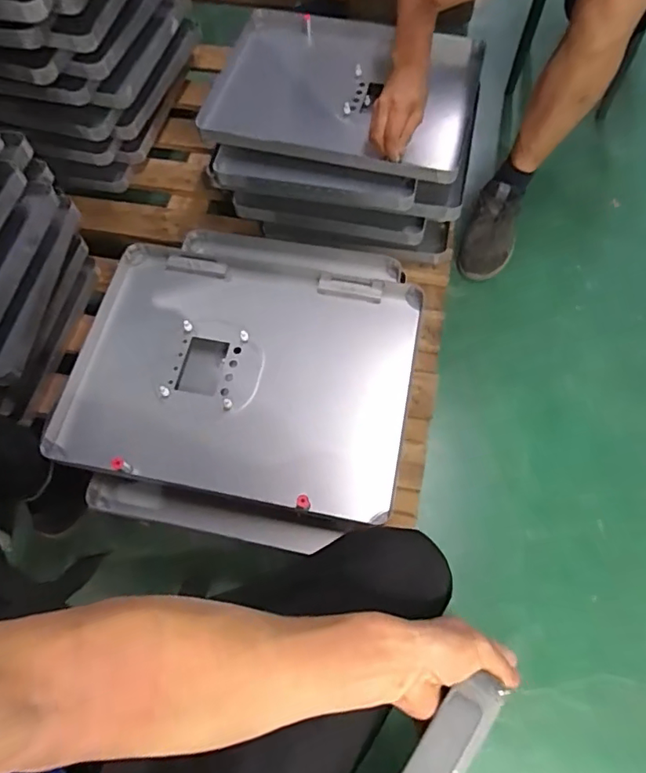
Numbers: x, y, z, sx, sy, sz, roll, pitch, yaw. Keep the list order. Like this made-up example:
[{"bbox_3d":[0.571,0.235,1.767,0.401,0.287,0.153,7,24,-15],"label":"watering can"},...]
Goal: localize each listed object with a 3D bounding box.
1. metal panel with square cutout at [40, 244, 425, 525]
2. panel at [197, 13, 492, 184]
[{"bbox_3d":[-0.119,-0.020,0.744,0.477,0.033,0.340,10,67,6],"label":"metal panel with square cutout"},{"bbox_3d":[0.040,-0.533,0.993,0.468,0.072,0.361,14,67,9],"label":"panel"}]

